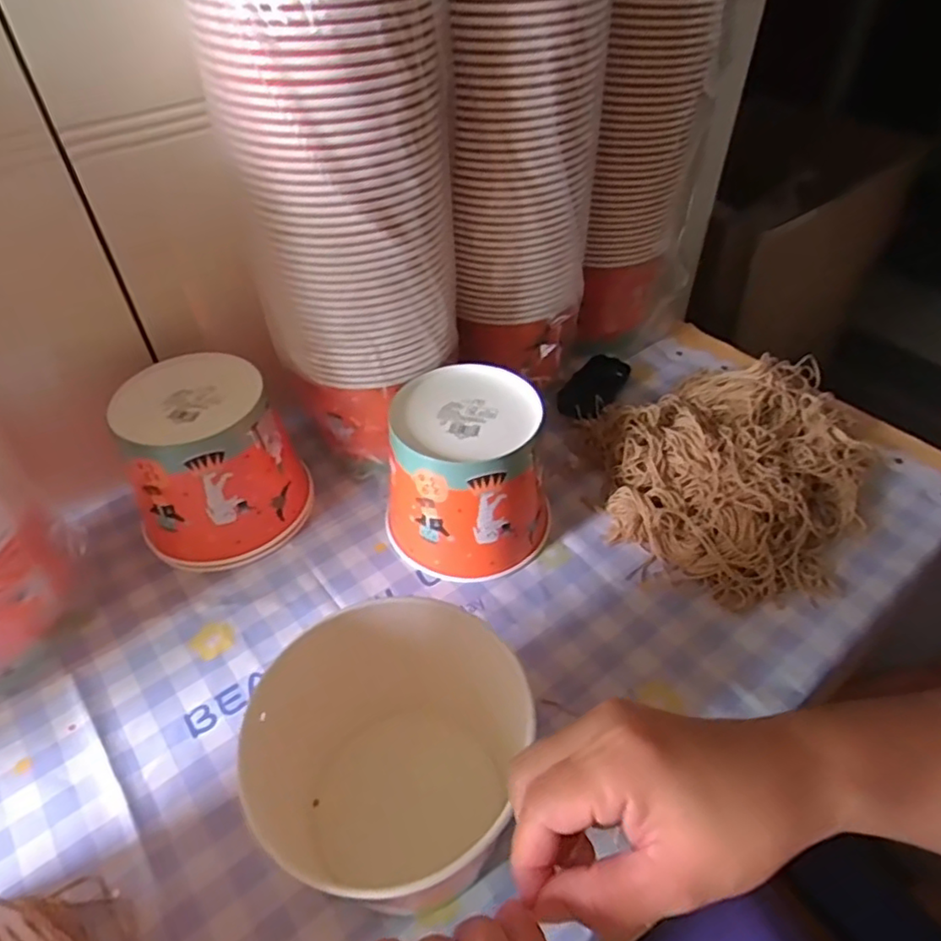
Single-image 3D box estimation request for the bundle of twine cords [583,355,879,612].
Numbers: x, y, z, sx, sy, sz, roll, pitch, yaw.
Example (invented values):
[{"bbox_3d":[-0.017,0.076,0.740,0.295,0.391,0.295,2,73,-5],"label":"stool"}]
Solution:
[{"bbox_3d":[0.264,-0.023,0.654,0.268,0.070,0.310,30,53,28],"label":"bundle of twine cords"}]

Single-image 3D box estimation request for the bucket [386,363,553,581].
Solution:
[{"bbox_3d":[-0.002,0.003,0.593,0.147,0.135,0.144,-5,45,-3],"label":"bucket"}]

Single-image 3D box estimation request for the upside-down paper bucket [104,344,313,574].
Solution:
[{"bbox_3d":[-0.237,-0.004,0.601,0.151,0.144,0.126,-20,47,-17],"label":"upside-down paper bucket"}]

